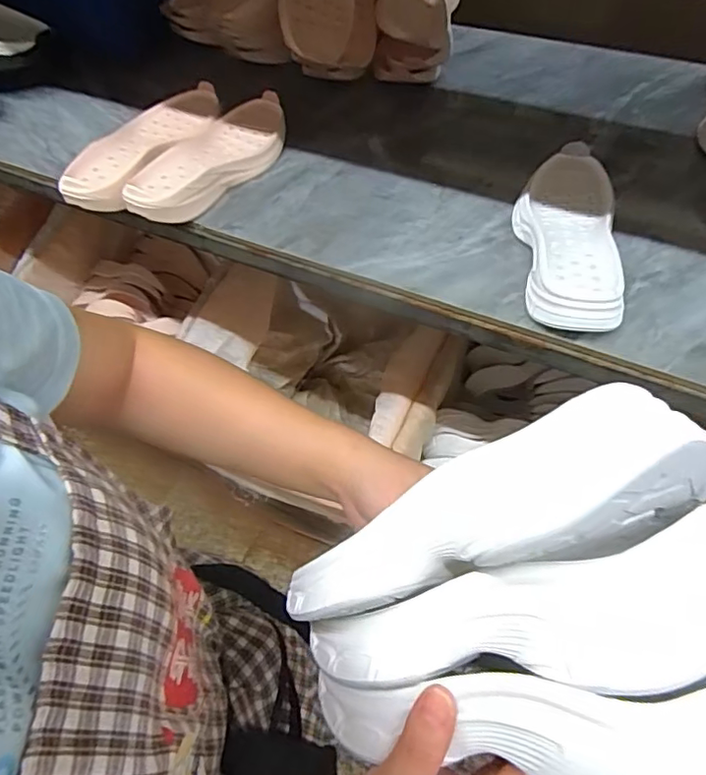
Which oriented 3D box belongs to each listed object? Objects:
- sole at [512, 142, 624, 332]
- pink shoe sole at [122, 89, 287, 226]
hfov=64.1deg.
[{"bbox_3d":[0.229,-0.163,0.606,0.104,0.052,0.285,7,55,9],"label":"sole"},{"bbox_3d":[-0.179,-0.297,0.729,0.115,0.039,0.275,28,60,21],"label":"pink shoe sole"}]

